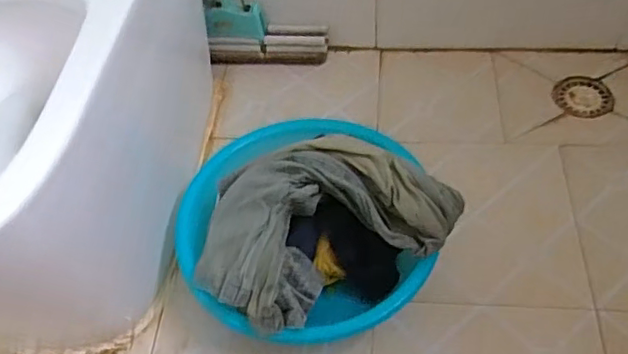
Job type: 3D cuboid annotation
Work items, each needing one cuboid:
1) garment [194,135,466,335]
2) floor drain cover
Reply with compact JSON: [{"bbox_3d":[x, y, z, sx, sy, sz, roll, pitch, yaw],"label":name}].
[{"bbox_3d":[0.000,0.048,0.736,0.303,0.088,0.223,-30,56,-17],"label":"garment"},{"bbox_3d":[0.488,-0.146,1.084,0.099,0.010,0.099,-1,51,3],"label":"floor drain cover"}]

